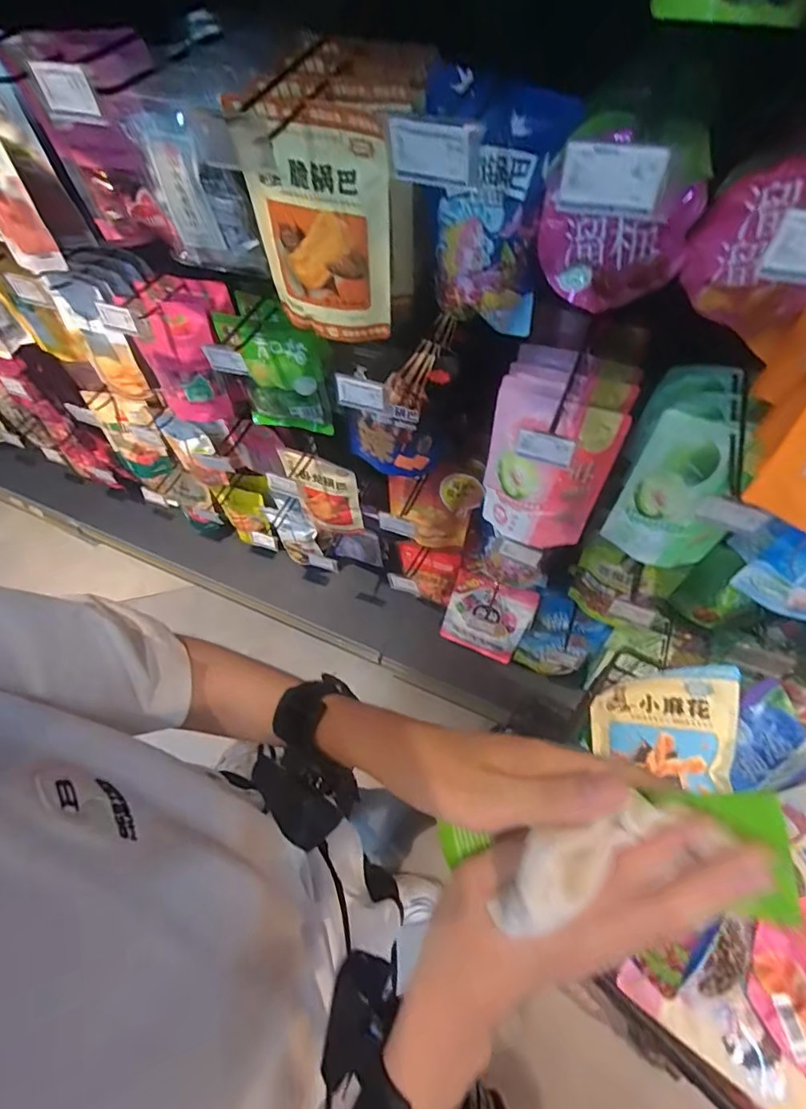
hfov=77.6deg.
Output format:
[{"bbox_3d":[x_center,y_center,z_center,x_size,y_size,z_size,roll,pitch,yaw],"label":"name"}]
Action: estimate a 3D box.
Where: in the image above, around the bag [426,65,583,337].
[{"bbox_3d":[0.096,-0.382,0.574,0.146,0.241,0.037,21,66,14],"label":"bag"}]

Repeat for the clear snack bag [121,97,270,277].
[{"bbox_3d":[-0.278,-0.484,0.685,0.168,0.198,0.053,12,64,10],"label":"clear snack bag"}]

